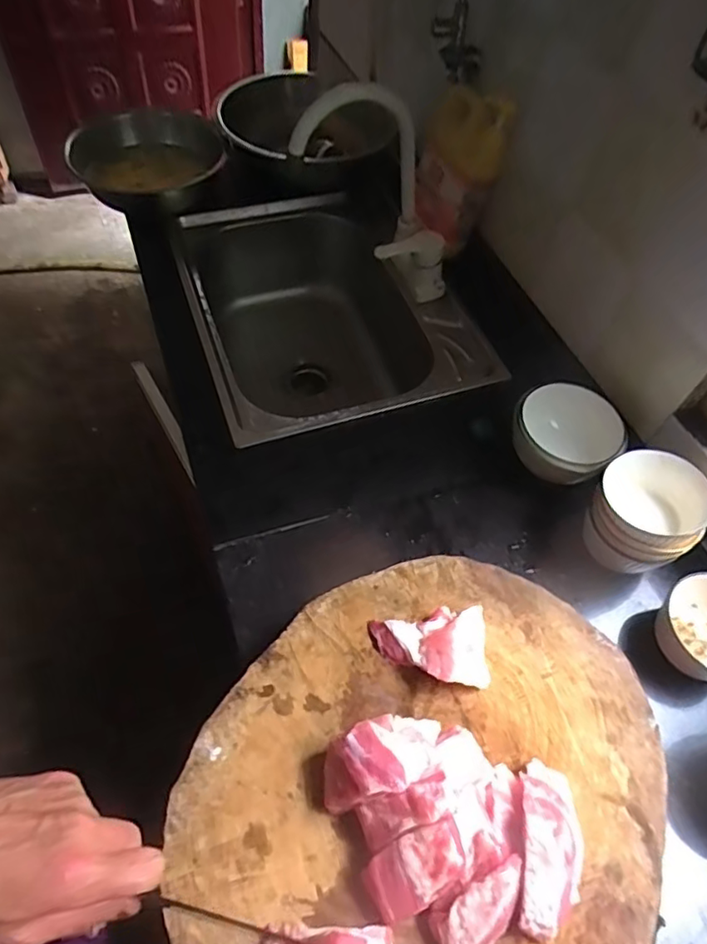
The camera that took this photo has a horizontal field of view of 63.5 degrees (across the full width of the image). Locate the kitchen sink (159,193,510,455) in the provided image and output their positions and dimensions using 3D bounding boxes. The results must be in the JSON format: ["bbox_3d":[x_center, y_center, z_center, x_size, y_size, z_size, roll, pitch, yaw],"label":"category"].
[{"bbox_3d":[-0.058,-0.245,0.995,0.417,0.263,0.539,-16,59,-16],"label":"kitchen sink"}]

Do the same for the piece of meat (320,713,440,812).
[{"bbox_3d":[0.024,0.223,0.448,0.100,0.061,0.052,-12,58,-13],"label":"piece of meat"}]

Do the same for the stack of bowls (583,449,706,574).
[{"bbox_3d":[0.320,0.046,0.630,0.102,0.091,0.106,-7,57,-10],"label":"stack of bowls"}]

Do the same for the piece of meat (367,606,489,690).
[{"bbox_3d":[0.069,0.152,0.509,0.101,0.035,0.069,4,56,-2],"label":"piece of meat"}]

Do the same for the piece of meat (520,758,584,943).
[{"bbox_3d":[0.146,0.277,0.425,0.051,0.054,0.110,10,56,2],"label":"piece of meat"}]

